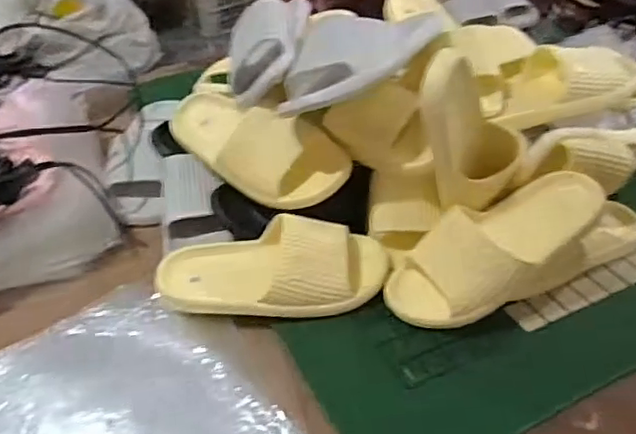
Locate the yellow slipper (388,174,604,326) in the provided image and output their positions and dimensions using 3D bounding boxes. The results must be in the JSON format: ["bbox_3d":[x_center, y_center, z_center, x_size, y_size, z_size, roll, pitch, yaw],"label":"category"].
[{"bbox_3d":[0.190,0.025,0.642,0.252,0.060,0.102,-30,46,-9],"label":"yellow slipper"}]

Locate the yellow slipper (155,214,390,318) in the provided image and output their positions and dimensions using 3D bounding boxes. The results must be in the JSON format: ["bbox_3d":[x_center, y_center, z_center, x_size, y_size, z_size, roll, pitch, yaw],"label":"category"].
[{"bbox_3d":[-0.051,0.053,0.664,0.251,0.068,0.101,-2,40,1],"label":"yellow slipper"}]

